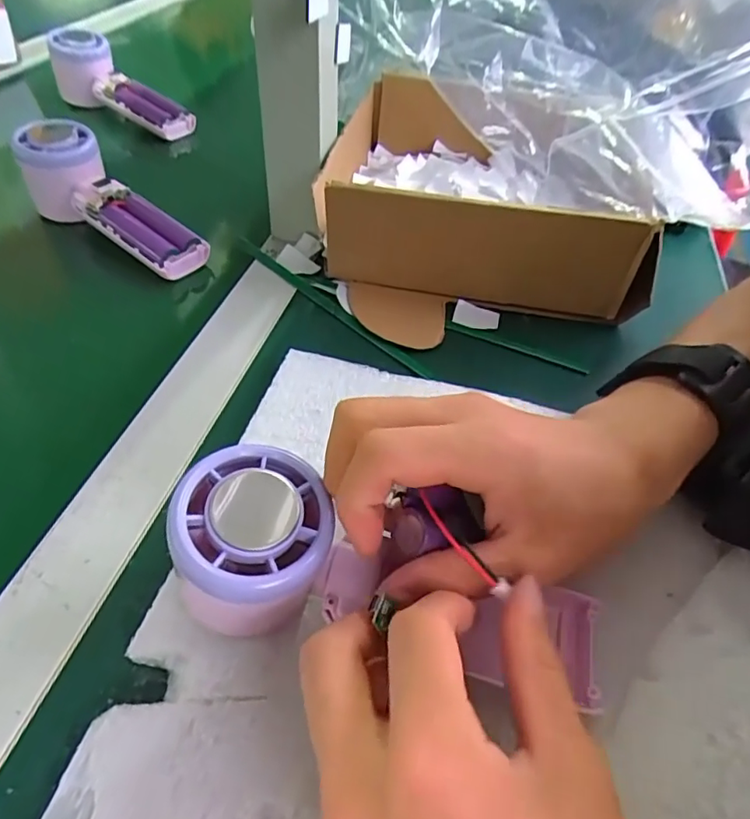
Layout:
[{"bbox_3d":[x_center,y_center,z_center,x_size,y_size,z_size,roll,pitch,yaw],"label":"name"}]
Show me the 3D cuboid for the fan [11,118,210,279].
[{"bbox_3d":[-0.190,-0.146,0.404,0.159,0.053,0.045,36,54,10],"label":"fan"}]

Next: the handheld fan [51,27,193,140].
[{"bbox_3d":[-0.249,-0.315,0.549,0.159,0.056,0.049,32,52,7],"label":"handheld fan"}]

